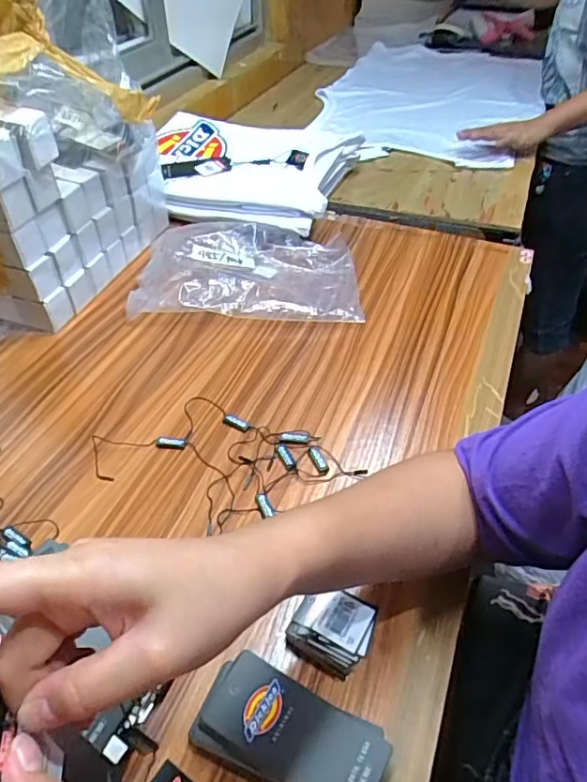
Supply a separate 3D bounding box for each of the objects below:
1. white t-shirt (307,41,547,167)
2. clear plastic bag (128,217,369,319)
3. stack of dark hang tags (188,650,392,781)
[{"bbox_3d":[0.320,-0.685,1.249,0.472,0.026,0.810,11,46,12],"label":"white t-shirt"},{"bbox_3d":[-0.058,-0.158,0.703,0.278,0.045,0.186,1,44,-1],"label":"clear plastic bag"},{"bbox_3d":[-0.002,0.215,0.335,0.112,0.022,0.057,21,47,18],"label":"stack of dark hang tags"}]

